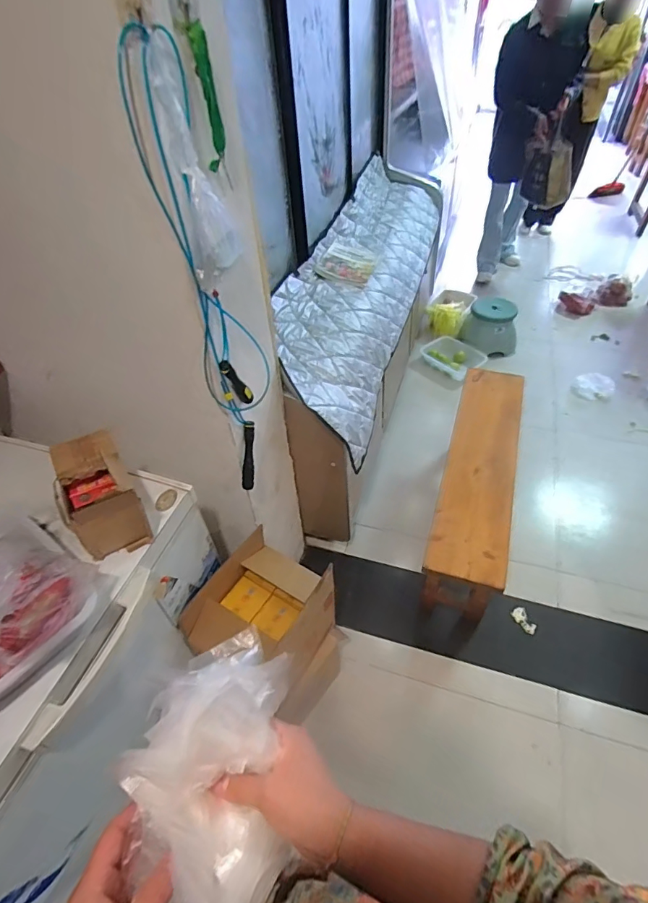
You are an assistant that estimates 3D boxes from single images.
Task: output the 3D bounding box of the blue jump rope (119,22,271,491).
[{"bbox_3d":[-0.190,-0.244,0.850,0.050,0.795,0.135,18,50,21],"label":"blue jump rope"}]

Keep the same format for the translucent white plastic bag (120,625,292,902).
[{"bbox_3d":[-0.099,0.267,0.396,0.122,0.097,0.222,-1,47,3],"label":"translucent white plastic bag"}]

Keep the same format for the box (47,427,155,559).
[{"bbox_3d":[-0.431,0.088,0.866,0.133,0.164,0.217,-27,51,-20],"label":"box"}]

